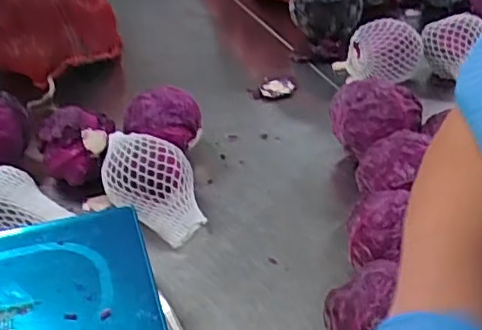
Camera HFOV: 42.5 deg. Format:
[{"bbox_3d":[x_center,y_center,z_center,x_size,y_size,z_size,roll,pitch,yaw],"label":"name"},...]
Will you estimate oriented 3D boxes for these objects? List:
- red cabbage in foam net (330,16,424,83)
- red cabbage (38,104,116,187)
[{"bbox_3d":[0.248,-0.203,1.106,0.128,0.108,0.118,-7,34,-7],"label":"red cabbage in foam net"},{"bbox_3d":[-0.239,-0.024,0.918,0.108,0.097,0.109,-12,35,-14],"label":"red cabbage"}]

